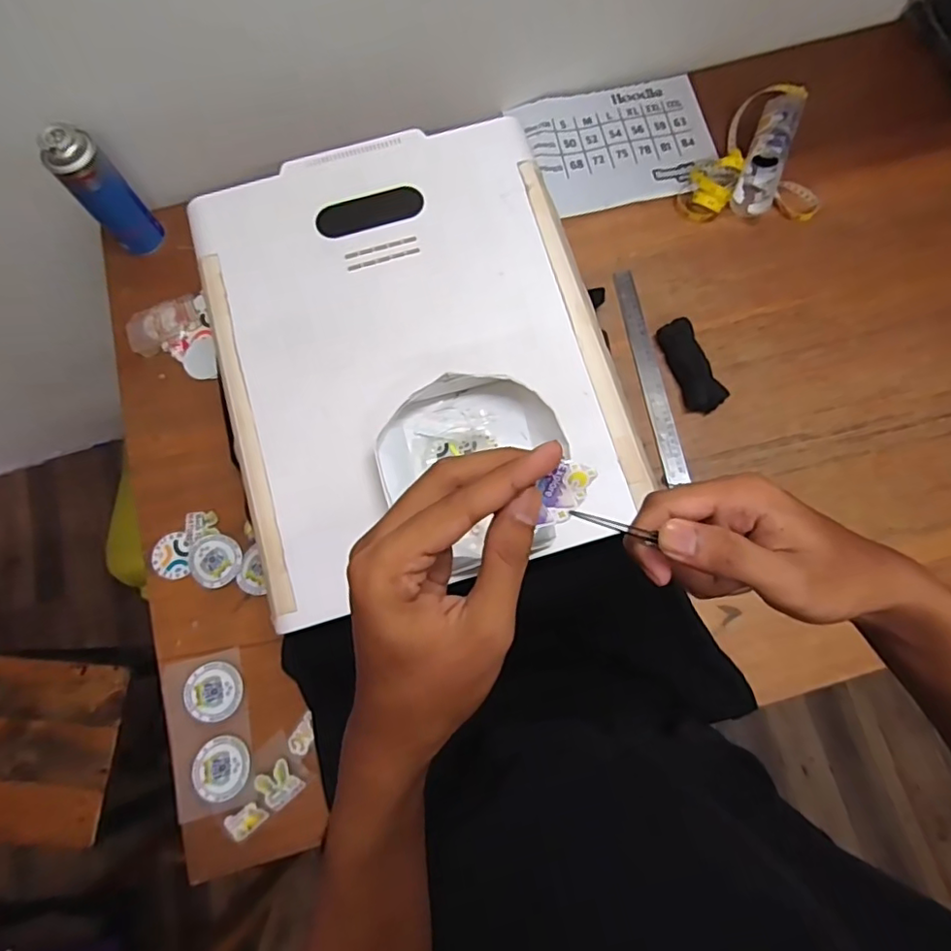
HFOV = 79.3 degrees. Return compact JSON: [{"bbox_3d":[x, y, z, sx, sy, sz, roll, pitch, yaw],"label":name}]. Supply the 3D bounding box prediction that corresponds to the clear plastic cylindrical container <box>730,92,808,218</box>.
[{"bbox_3d":[0.423,-0.473,0.822,0.055,0.056,0.200,22,78,5],"label":"clear plastic cylindrical container"}]

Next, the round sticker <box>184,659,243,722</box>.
[{"bbox_3d":[-0.310,0.257,0.681,0.069,0.006,0.066,0,77,0],"label":"round sticker"}]

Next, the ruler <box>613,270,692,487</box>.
[{"bbox_3d":[0.235,-0.140,0.775,0.029,0.007,0.305,-11,75,5],"label":"ruler"}]

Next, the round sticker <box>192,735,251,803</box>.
[{"bbox_3d":[-0.291,0.336,0.658,0.066,0.007,0.065,-2,65,4],"label":"round sticker"}]

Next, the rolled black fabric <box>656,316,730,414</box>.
[{"bbox_3d":[0.288,-0.145,0.764,0.044,0.028,0.127,-19,78,-4],"label":"rolled black fabric"}]

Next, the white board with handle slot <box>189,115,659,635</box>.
[{"bbox_3d":[-0.070,-0.140,0.618,0.397,0.026,0.499,-17,78,-3],"label":"white board with handle slot"}]

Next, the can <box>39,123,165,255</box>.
[{"bbox_3d":[-0.489,-0.371,0.759,0.062,0.168,0.055,-44,81,-9],"label":"can"}]

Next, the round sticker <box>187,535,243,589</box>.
[{"bbox_3d":[-0.328,0.108,0.720,0.068,0.005,0.065,-2,75,6],"label":"round sticker"}]

